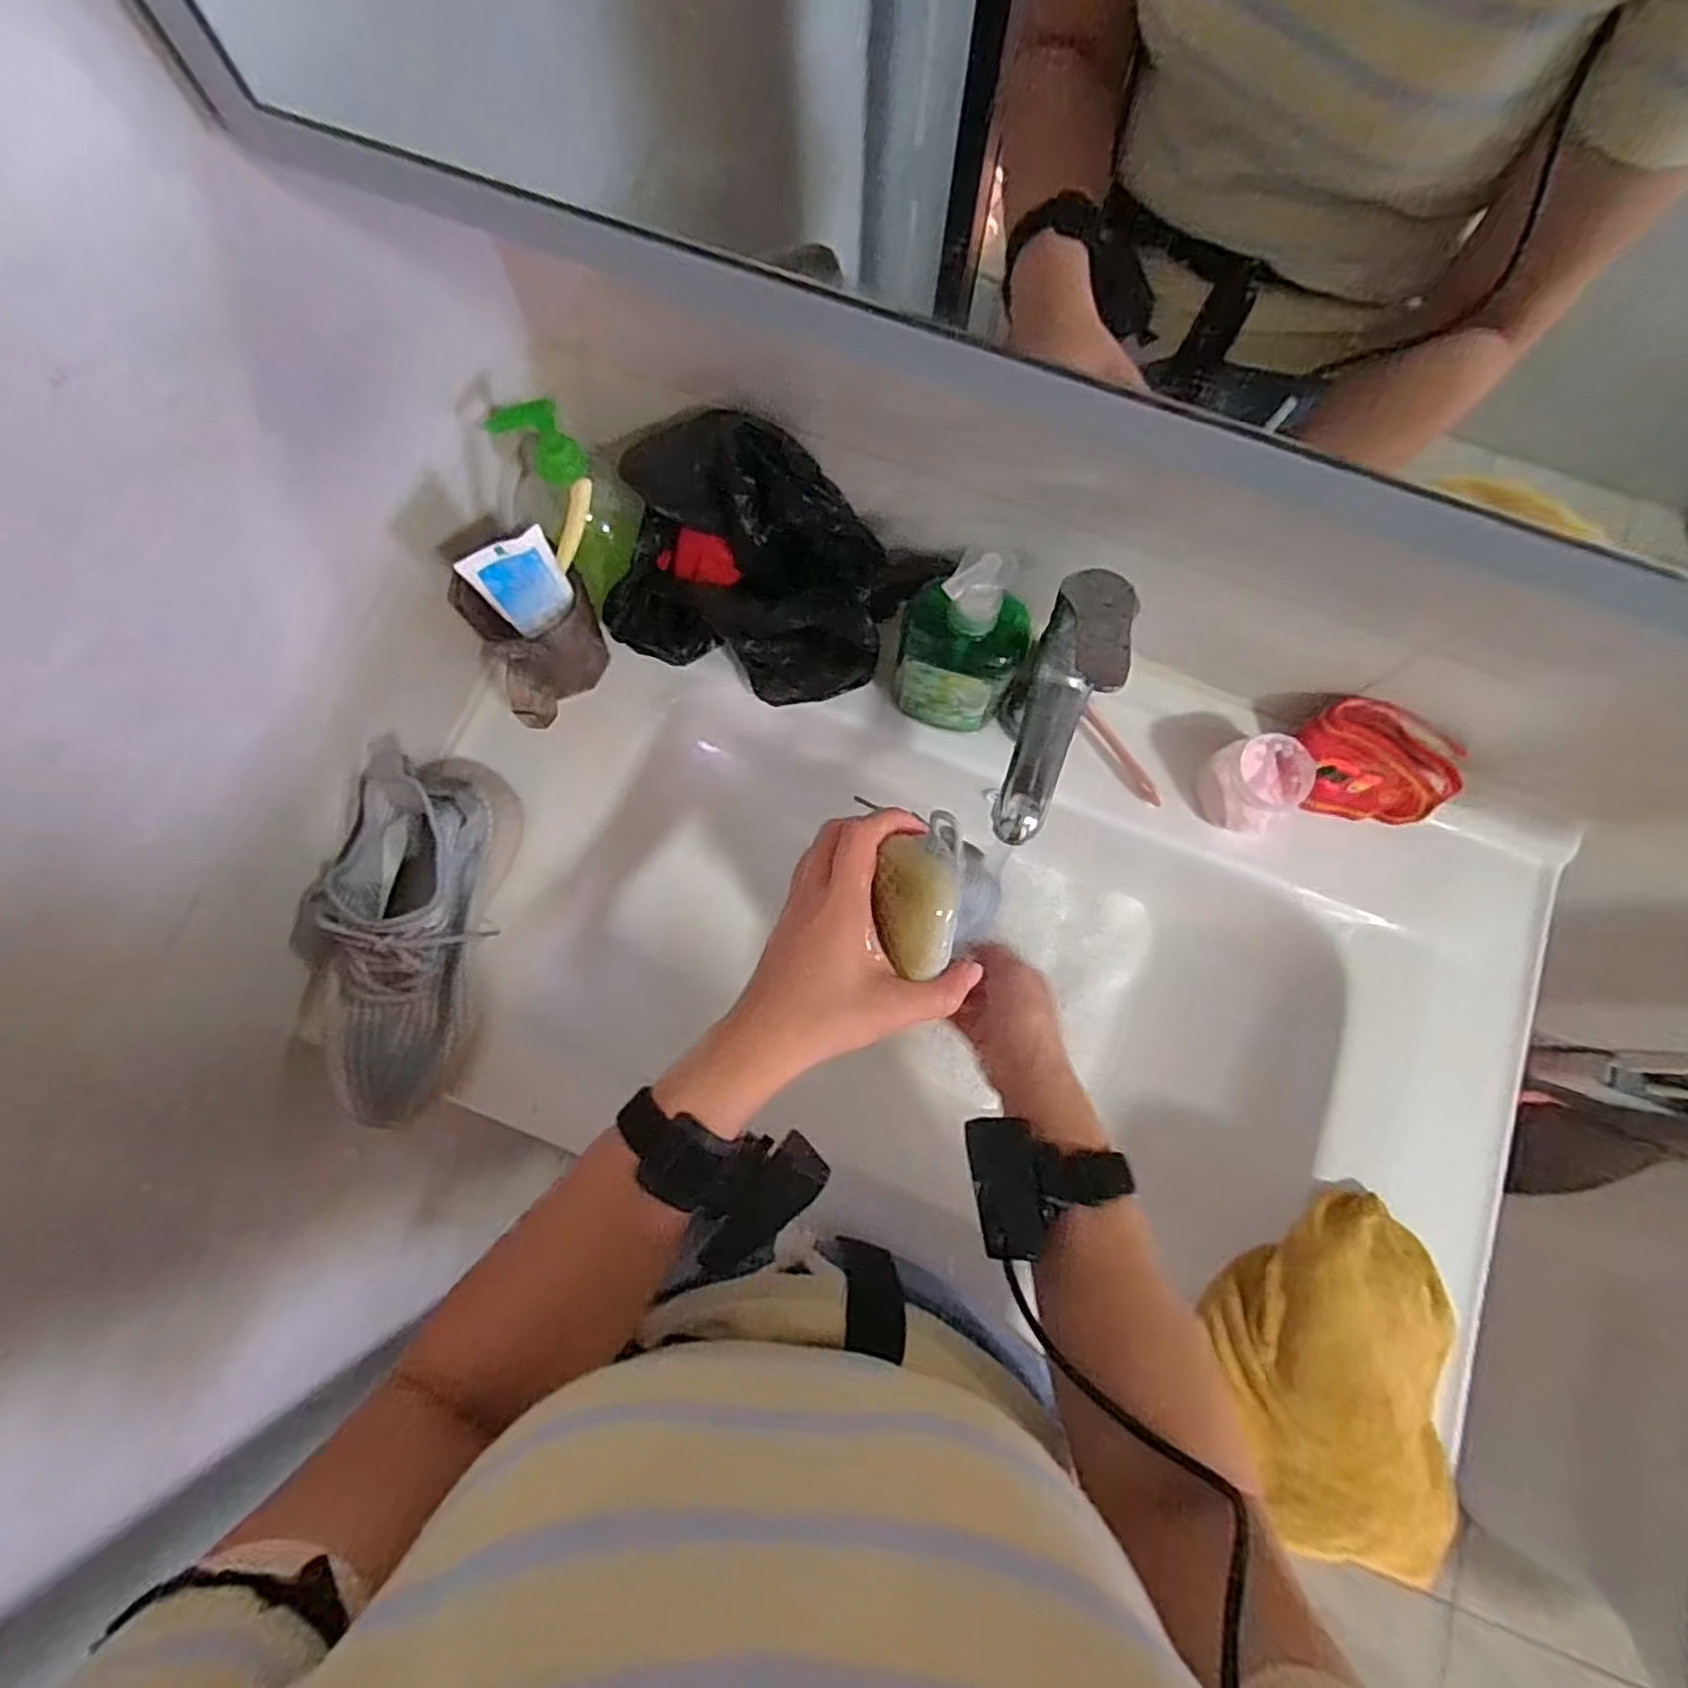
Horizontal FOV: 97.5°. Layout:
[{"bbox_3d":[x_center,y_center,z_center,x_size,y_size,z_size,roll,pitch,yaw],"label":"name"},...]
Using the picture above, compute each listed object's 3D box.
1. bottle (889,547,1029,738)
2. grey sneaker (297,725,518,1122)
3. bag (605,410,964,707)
[{"bbox_3d":[0.076,-0.128,0.481,0.081,0.156,0.047,9,77,1],"label":"bottle"},{"bbox_3d":[-0.302,0.050,0.486,0.110,0.092,0.244,8,77,1],"label":"grey sneaker"},{"bbox_3d":[-0.058,-0.191,0.521,0.219,0.128,0.124,23,77,4],"label":"bag"}]

